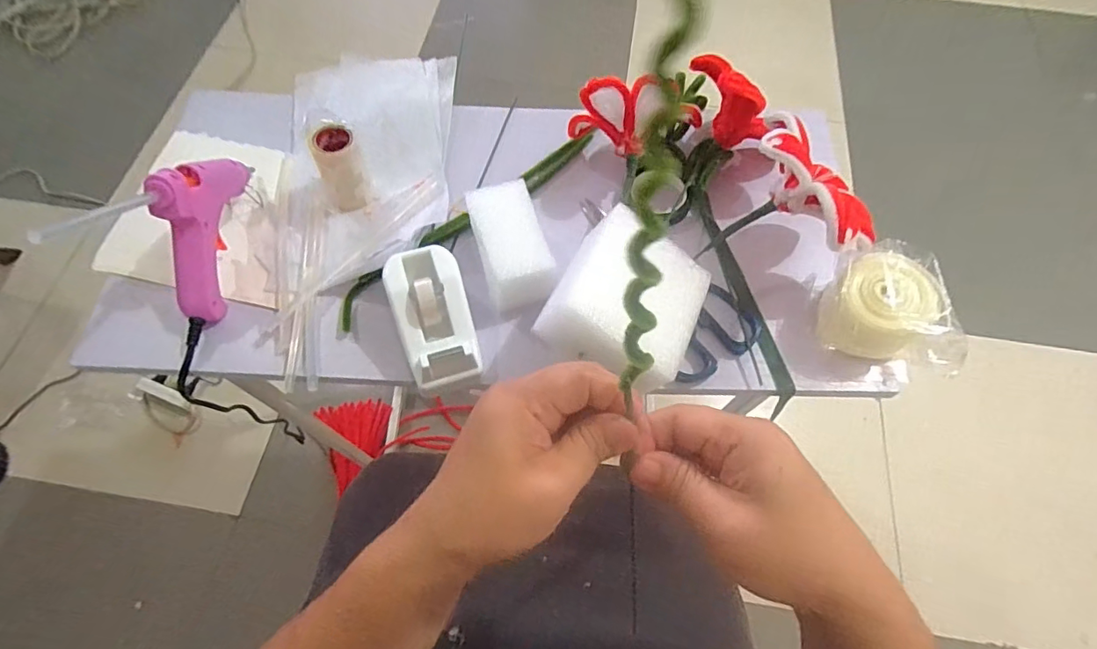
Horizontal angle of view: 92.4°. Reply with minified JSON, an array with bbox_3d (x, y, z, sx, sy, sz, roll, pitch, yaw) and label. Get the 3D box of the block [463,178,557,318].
[{"bbox_3d":[-0.027,-0.053,0.406,0.050,0.048,0.097,-16,65,-8],"label":"block"}]

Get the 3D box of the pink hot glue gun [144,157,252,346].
[{"bbox_3d":[-0.253,-0.071,0.375,0.024,0.090,0.137,1,64,0],"label":"pink hot glue gun"}]

